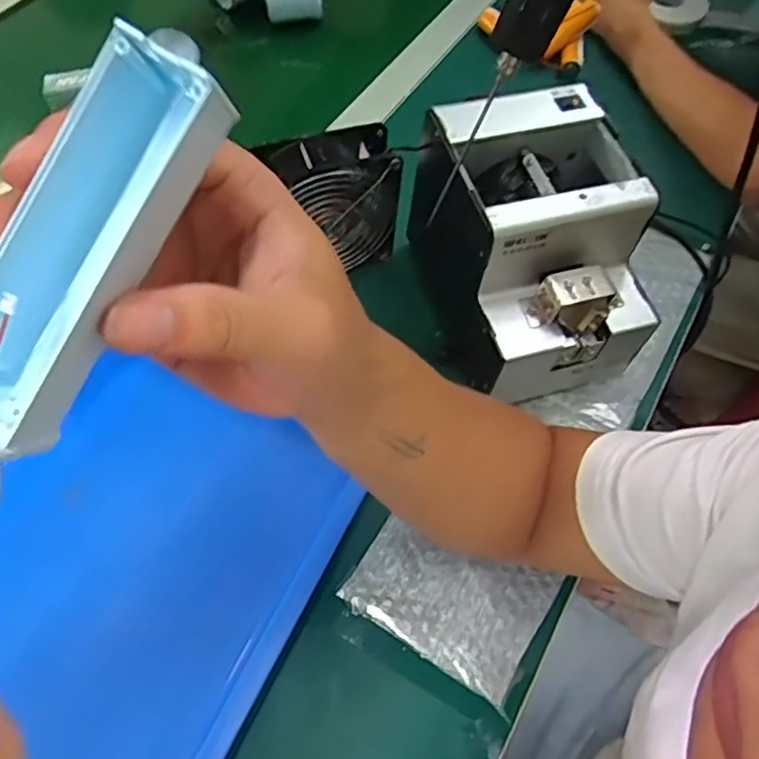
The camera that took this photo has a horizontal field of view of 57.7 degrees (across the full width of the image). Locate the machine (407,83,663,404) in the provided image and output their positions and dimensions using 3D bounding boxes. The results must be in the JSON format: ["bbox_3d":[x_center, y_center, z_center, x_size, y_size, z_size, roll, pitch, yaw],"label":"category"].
[{"bbox_3d":[0.111,-0.103,0.532,0.133,0.167,0.202,-9,59,-8],"label":"machine"}]

